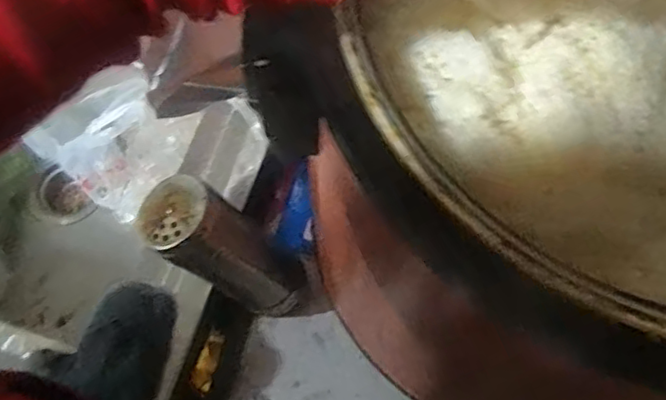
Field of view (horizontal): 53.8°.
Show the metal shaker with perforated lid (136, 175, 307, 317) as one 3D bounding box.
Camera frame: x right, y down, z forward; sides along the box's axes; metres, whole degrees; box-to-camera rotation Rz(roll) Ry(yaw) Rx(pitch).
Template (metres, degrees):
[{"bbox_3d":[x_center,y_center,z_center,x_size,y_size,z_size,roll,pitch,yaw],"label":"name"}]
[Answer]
[{"bbox_3d":[-0.078,0.041,0.528,0.054,0.155,0.062,-1,63,33],"label":"metal shaker with perforated lid"}]

